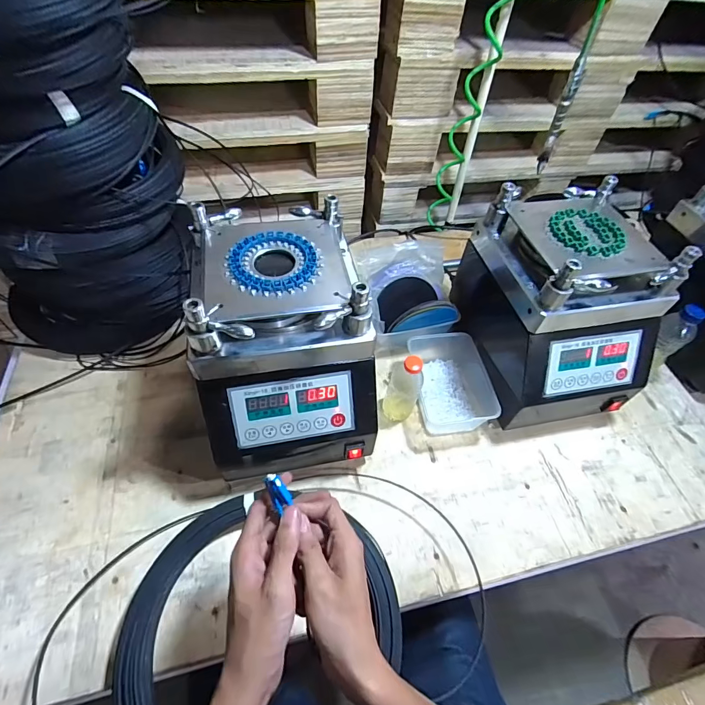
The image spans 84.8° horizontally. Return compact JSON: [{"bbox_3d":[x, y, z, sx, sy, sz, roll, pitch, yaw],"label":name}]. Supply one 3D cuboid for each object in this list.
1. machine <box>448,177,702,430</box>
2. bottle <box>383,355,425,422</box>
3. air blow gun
[{"bbox_3d":[0.325,-0.074,0.632,0.218,0.288,0.284,-5,54,-8],"label":"machine"},{"bbox_3d":[0.082,0.055,0.610,0.051,0.128,0.044,23,55,13],"label":"bottle"},{"bbox_3d":[0.377,-0.426,0.702,0.026,0.172,0.066,23,55,13],"label":"air blow gun"}]

